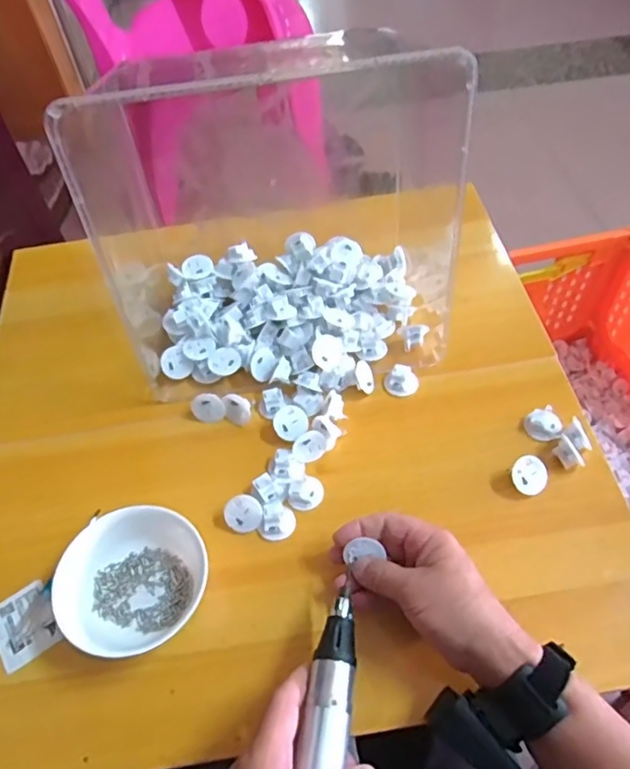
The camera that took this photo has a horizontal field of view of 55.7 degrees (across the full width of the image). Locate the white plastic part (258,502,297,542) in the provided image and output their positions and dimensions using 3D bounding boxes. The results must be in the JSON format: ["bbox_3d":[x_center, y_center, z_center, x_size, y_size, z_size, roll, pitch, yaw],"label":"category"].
[{"bbox_3d":[-0.032,0.121,0.521,0.028,0.022,0.030,12,57,12],"label":"white plastic part"}]

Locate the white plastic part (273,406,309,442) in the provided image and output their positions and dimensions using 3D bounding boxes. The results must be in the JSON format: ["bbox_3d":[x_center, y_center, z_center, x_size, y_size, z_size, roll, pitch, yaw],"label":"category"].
[{"bbox_3d":[-0.023,0.037,0.565,0.033,0.016,0.033,1,71,-4],"label":"white plastic part"}]

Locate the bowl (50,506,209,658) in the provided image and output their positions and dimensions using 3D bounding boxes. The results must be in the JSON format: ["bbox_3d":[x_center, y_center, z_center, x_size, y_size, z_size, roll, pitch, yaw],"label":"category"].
[{"bbox_3d":[-0.140,0.159,0.474,0.106,0.059,0.108,-2,55,3],"label":"bowl"}]

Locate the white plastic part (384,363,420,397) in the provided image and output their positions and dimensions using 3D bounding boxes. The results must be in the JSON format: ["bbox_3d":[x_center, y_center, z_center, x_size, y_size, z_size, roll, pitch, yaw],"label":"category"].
[{"bbox_3d":[0.086,-0.005,0.592,0.033,0.014,0.027,6,56,8],"label":"white plastic part"}]

